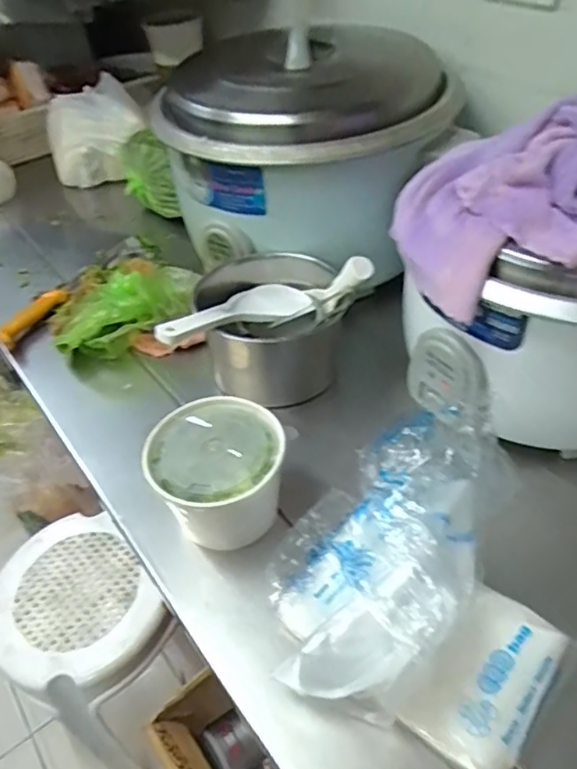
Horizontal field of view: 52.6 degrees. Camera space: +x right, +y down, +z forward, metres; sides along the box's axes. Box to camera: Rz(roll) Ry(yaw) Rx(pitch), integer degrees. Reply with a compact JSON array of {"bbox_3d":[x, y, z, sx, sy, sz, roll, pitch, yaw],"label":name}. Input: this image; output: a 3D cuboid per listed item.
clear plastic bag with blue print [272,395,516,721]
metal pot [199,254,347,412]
[{"bbox_3d":[0.095,0.133,0.549,0.176,0.087,0.318,26,52,28],"label":"clear plastic bag with blue print"},{"bbox_3d":[-0.023,-0.072,0.778,0.167,0.121,0.180,-17,45,-12],"label":"metal pot"}]

